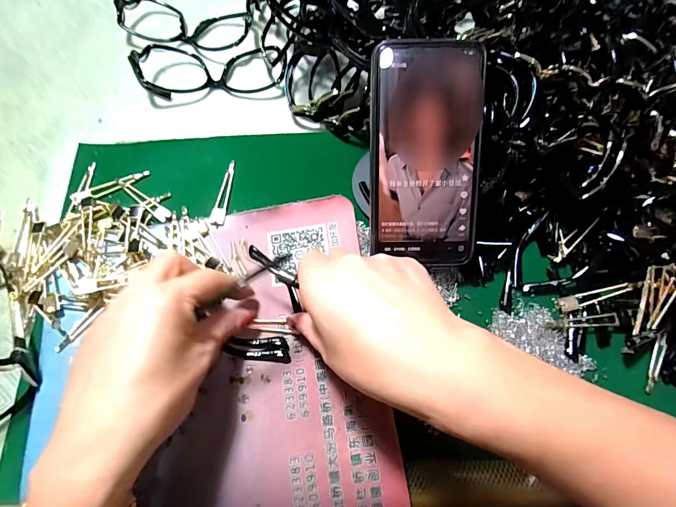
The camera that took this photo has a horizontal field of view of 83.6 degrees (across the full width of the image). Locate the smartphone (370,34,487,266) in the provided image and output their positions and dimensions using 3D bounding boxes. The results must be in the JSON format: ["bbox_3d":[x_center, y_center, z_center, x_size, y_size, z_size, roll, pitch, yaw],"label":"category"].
[{"bbox_3d":[0.063,-0.069,0.273,0.078,0.007,0.154,-1,104,1],"label":"smartphone"}]

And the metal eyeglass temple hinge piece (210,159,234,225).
[{"bbox_3d":[-0.101,-0.055,0.334,0.012,0.004,0.065,4,69,2],"label":"metal eyeglass temple hinge piece"}]

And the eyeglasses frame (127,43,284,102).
[{"bbox_3d":[-0.126,-0.193,0.377,0.144,0.033,0.060,-8,69,-2],"label":"eyeglasses frame"}]

